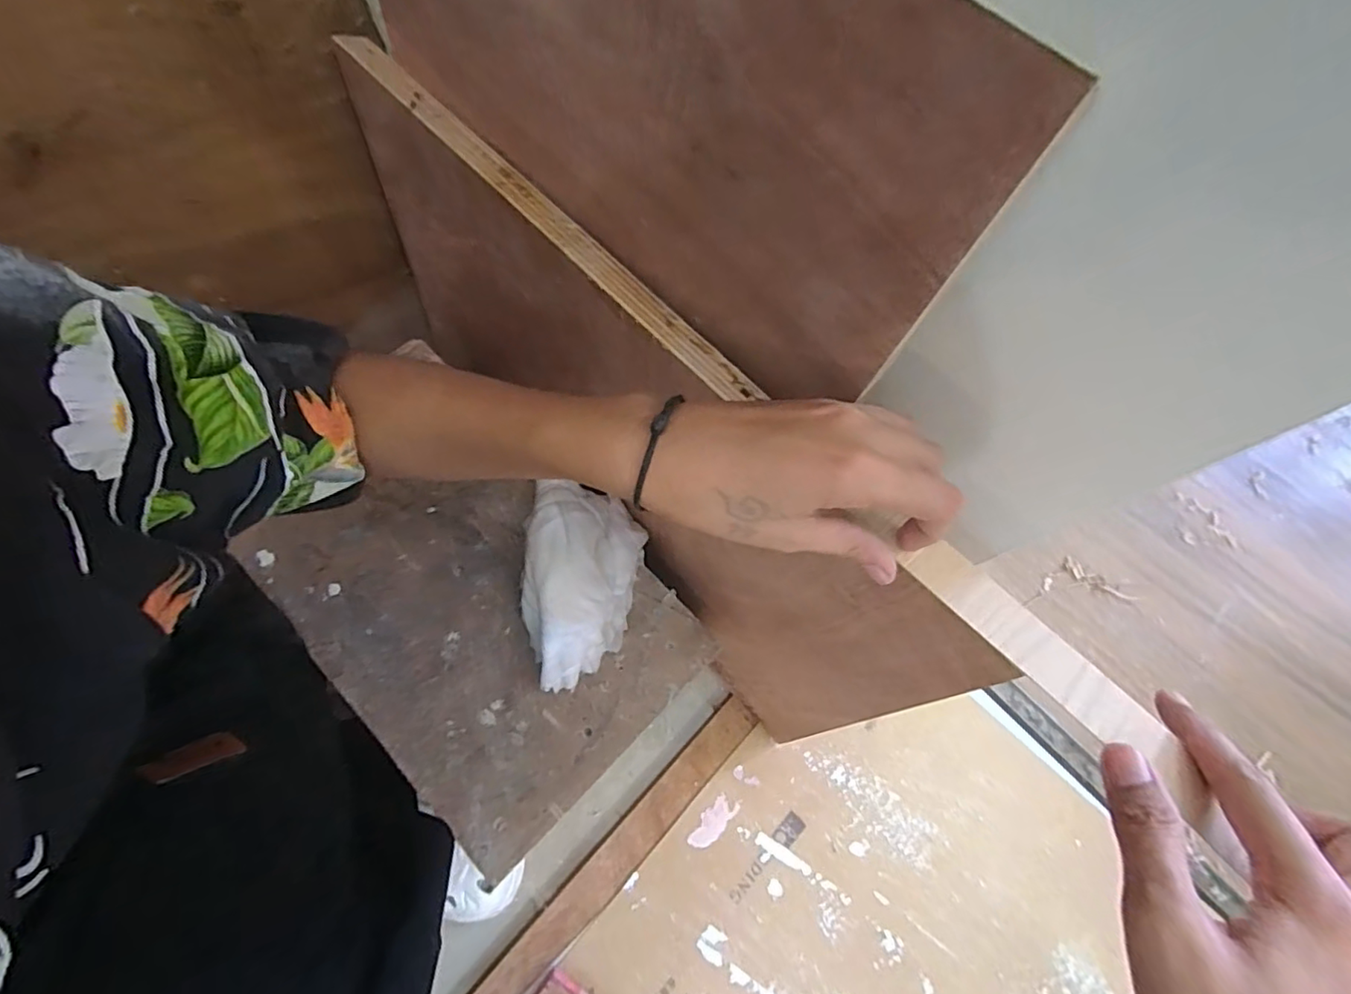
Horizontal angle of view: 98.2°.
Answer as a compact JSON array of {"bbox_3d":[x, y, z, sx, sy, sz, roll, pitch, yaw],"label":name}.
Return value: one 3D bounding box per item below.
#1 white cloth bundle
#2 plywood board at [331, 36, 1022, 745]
[{"bbox_3d":[-0.075,0.064,0.451,0.089,0.050,0.161,6,70,0],"label":"white cloth bundle"},{"bbox_3d":[-0.059,-0.040,0.470,0.019,0.338,0.543,-38,74,-25],"label":"plywood board"}]

